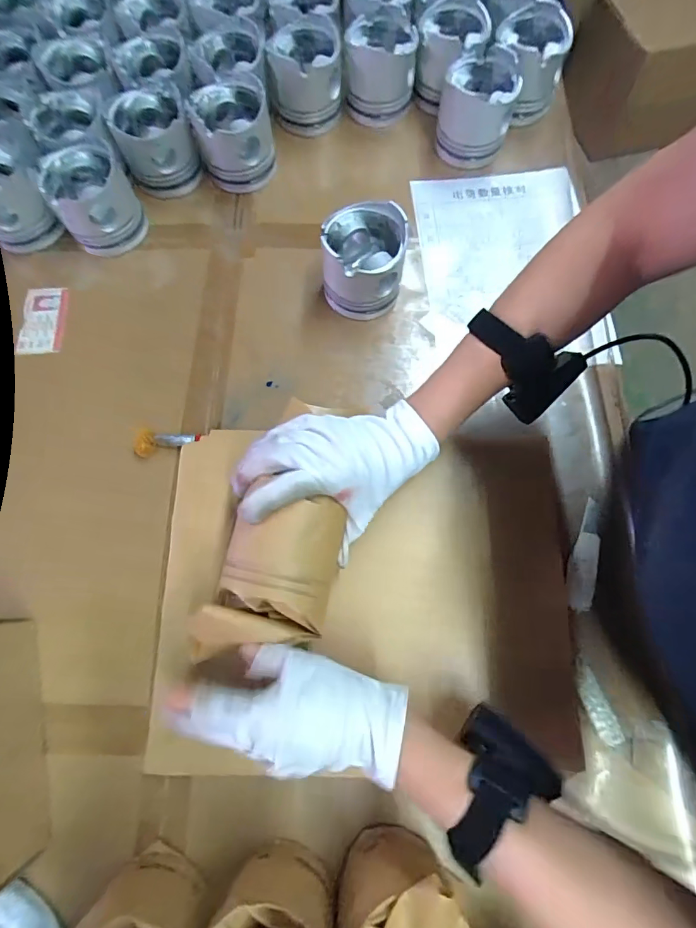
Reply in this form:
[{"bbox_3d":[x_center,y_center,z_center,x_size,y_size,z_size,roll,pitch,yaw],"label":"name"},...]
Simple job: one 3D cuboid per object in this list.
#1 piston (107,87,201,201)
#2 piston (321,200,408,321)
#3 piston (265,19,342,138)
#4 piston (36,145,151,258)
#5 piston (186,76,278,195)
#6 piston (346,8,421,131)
[{"bbox_3d":[-0.247,-0.414,0.585,0.091,0.090,0.092,-21,71,-7],"label":"piston"},{"bbox_3d":[0.019,-0.225,0.511,0.087,0.091,0.090,5,72,1],"label":"piston"},{"bbox_3d":[-0.057,-0.520,0.604,0.092,0.080,0.093,-5,70,-2],"label":"piston"},{"bbox_3d":[-0.308,-0.323,0.553,0.091,0.082,0.093,-27,72,-9],"label":"piston"},{"bbox_3d":[-0.146,-0.421,0.579,0.093,0.079,0.092,-14,70,-5],"label":"piston"},{"bbox_3d":[0.044,-0.541,0.617,0.093,0.083,0.108,1,70,0],"label":"piston"}]

